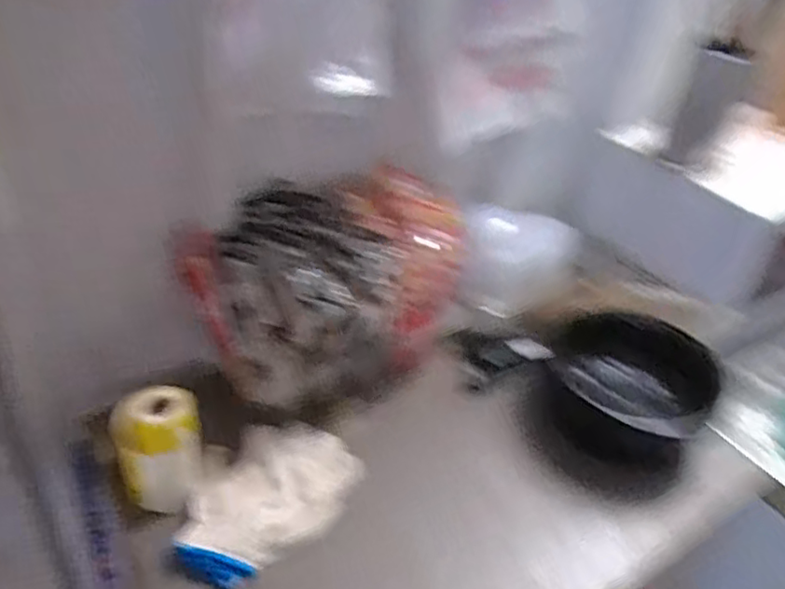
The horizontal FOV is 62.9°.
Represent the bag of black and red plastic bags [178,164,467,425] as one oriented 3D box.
[{"bbox_3d":[-0.083,-0.002,0.834,0.314,0.229,0.227,-21,44,-33],"label":"bag of black and red plastic bags"}]

